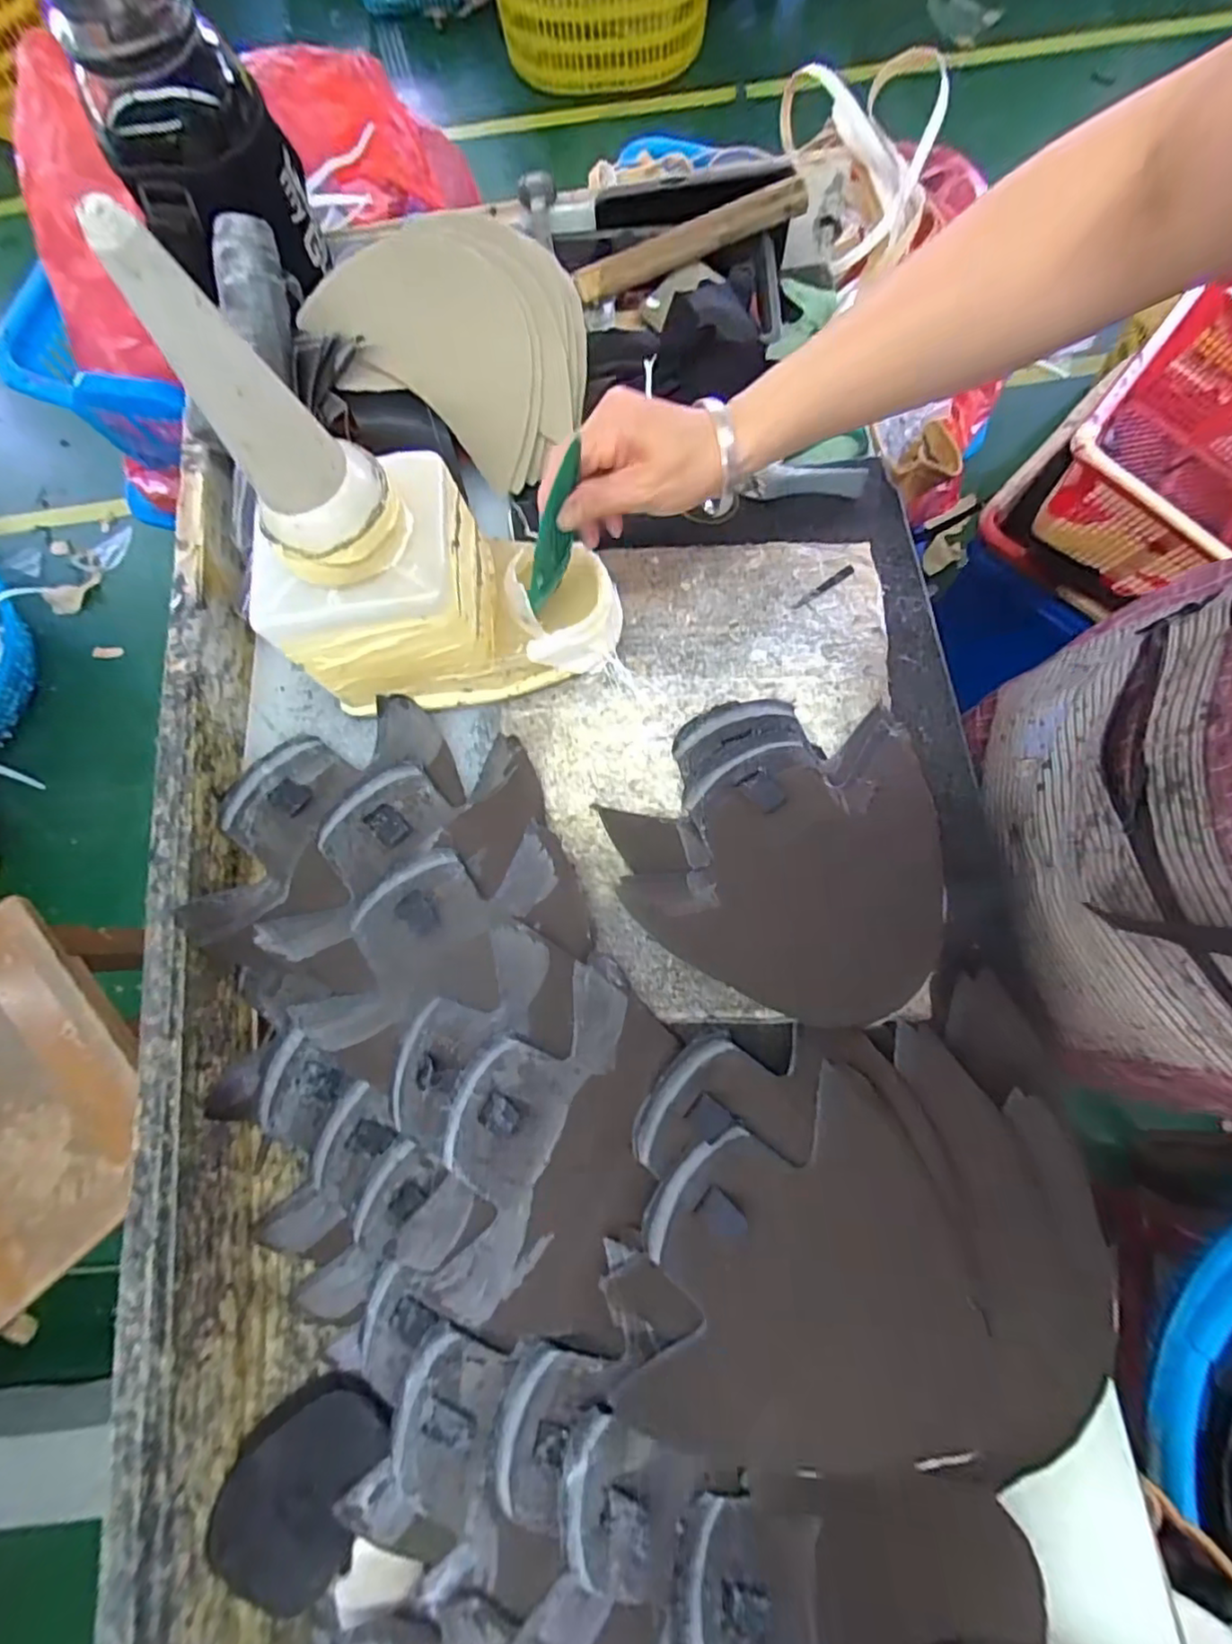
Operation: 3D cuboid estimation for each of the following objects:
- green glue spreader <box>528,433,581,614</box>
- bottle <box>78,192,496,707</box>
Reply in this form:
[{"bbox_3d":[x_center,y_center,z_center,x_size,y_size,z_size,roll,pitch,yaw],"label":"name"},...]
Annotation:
[{"bbox_3d":[-0.035,-0.167,0.354,0.026,0.113,0.008,-35,81,-23],"label":"green glue spreader"},{"bbox_3d":[-0.145,-0.161,0.328,0.125,0.245,0.101,-7,78,1],"label":"bottle"}]

